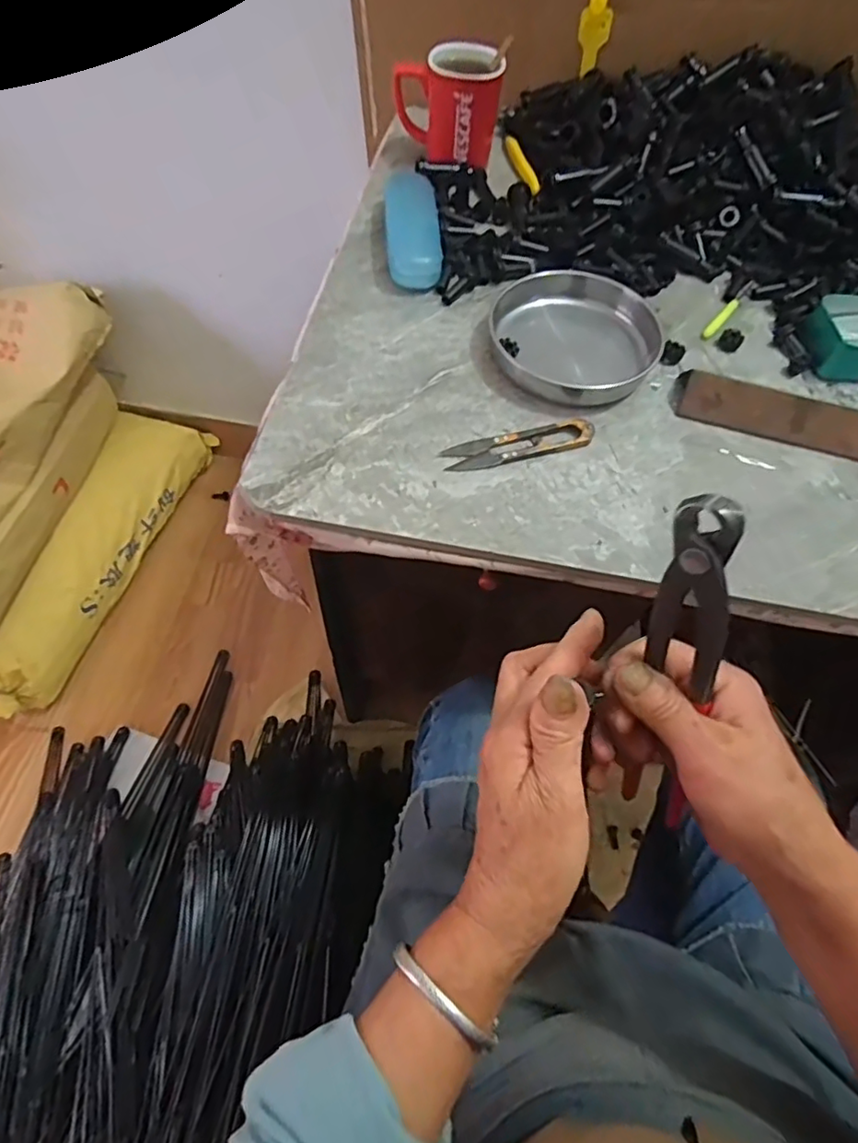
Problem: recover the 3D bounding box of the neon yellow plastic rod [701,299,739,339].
[{"bbox_3d":[0.263,-0.228,0.522,0.012,0.008,0.067,35,64,15],"label":"neon yellow plastic rod"}]

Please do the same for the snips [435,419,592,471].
[{"bbox_3d":[0.068,-0.095,0.435,0.116,0.010,0.026,-12,62,-10],"label":"snips"}]

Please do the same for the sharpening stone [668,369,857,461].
[{"bbox_3d":[0.285,-0.118,0.452,0.184,0.025,0.029,18,61,6],"label":"sharpening stone"}]

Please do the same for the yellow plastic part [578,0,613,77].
[{"bbox_3d":[0.172,-0.564,0.605,0.032,0.073,0.017,15,61,4],"label":"yellow plastic part"}]

